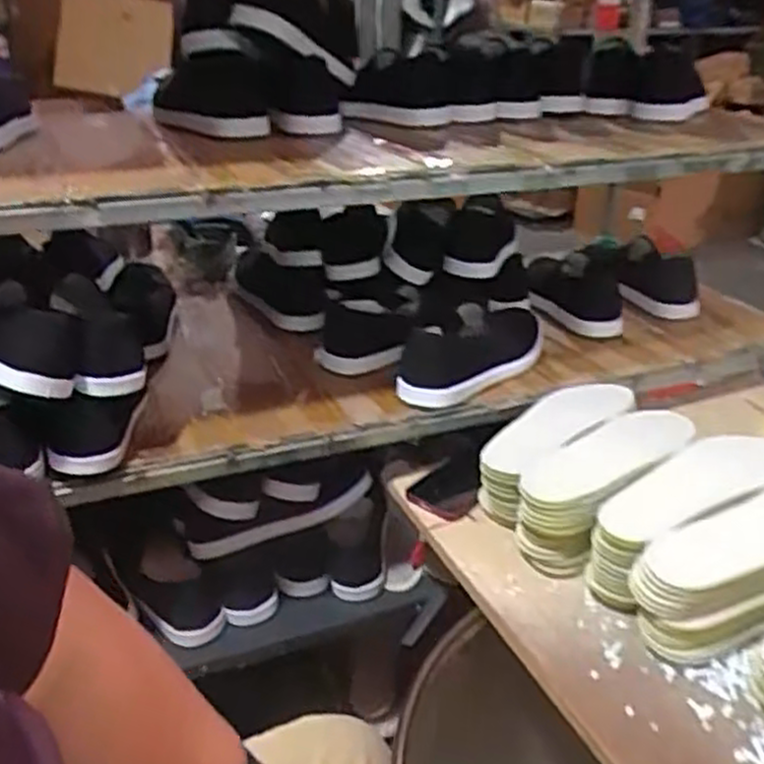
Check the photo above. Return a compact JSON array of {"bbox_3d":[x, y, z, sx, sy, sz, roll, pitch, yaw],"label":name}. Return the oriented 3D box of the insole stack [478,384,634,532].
[{"bbox_3d":[0.205,0.074,0.905,0.092,0.087,0.251,27,39,38],"label":"insole stack"}]

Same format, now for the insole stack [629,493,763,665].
[{"bbox_3d":[0.349,0.171,0.695,0.262,0.081,0.093,-14,33,-23],"label":"insole stack"}]

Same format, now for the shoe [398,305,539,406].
[{"bbox_3d":[0.124,-0.055,1.002,0.271,0.072,0.113,-25,39,-36],"label":"shoe"}]

